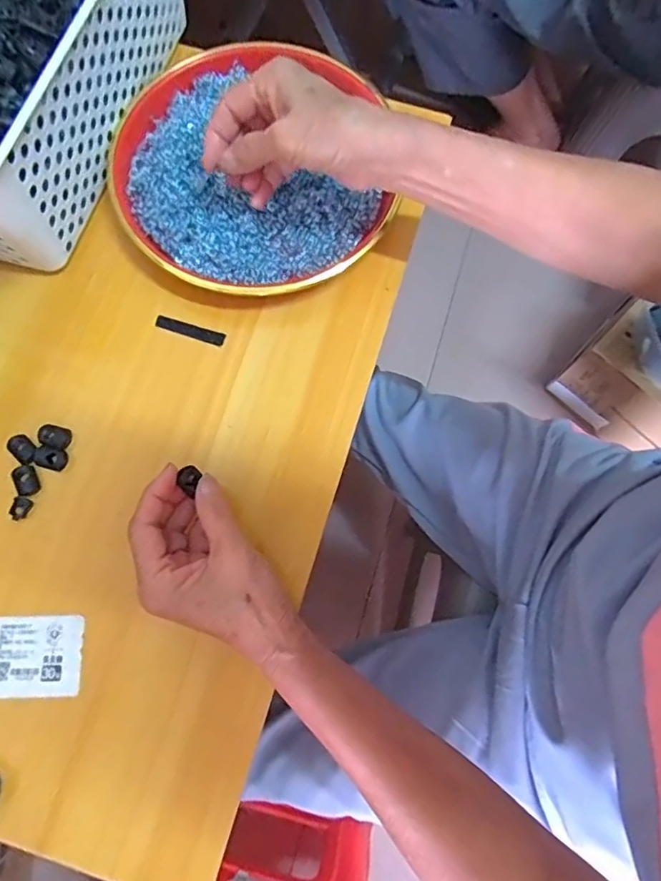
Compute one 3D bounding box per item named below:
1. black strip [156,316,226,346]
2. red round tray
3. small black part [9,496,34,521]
[{"bbox_3d":[-0.106,-0.083,0.397,0.052,0.004,0.010,18,77,3],"label":"black strip"},{"bbox_3d":[-0.061,-0.208,0.408,0.203,0.034,0.197,0,77,-1],"label":"red round tray"},{"bbox_3d":[-0.212,0.047,0.360,0.011,0.004,0.016,21,78,3],"label":"small black part"}]

